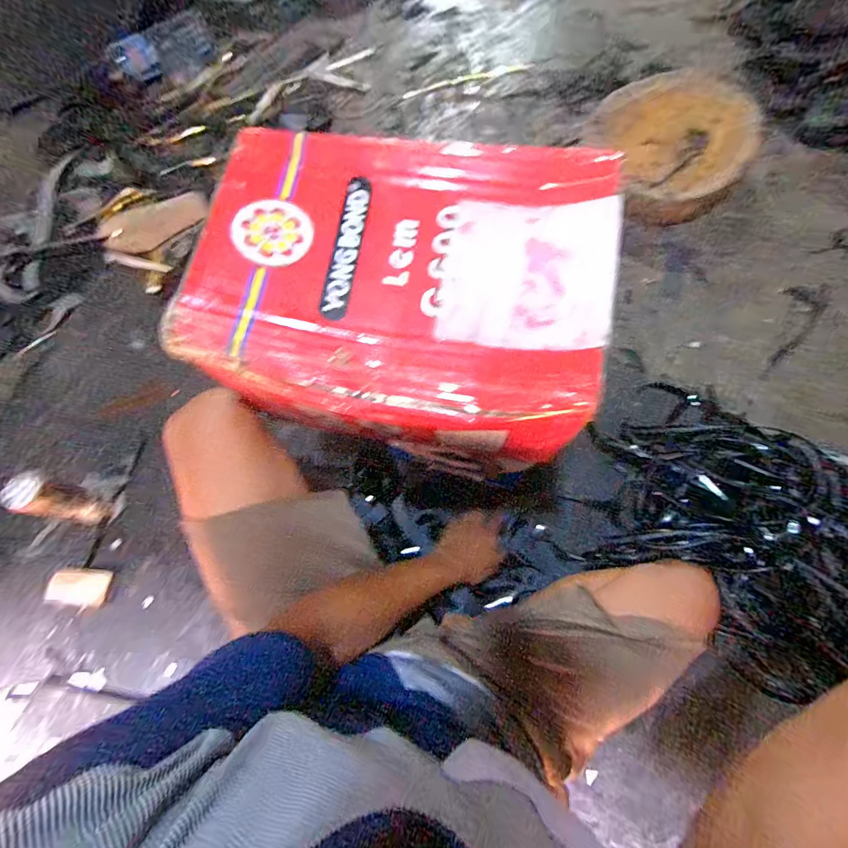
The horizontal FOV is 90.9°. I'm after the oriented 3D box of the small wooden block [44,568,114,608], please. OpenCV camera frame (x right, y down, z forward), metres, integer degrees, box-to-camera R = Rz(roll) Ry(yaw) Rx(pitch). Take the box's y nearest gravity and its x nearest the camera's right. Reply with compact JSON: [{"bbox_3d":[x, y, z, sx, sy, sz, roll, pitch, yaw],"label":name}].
[{"bbox_3d":[-0.564,0.266,0.682,0.094,0.014,0.056,4,71,3],"label":"small wooden block"}]

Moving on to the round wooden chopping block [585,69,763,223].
[{"bbox_3d":[0.601,-0.651,0.960,0.415,0.085,0.367,-22,72,-6],"label":"round wooden chopping block"}]

